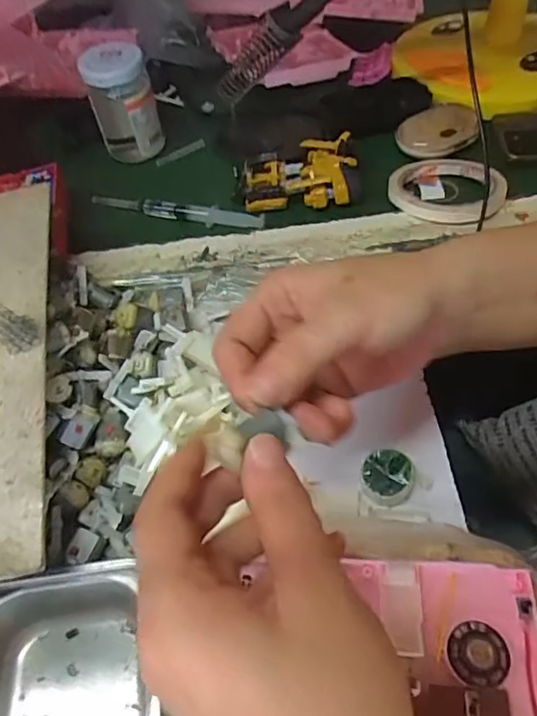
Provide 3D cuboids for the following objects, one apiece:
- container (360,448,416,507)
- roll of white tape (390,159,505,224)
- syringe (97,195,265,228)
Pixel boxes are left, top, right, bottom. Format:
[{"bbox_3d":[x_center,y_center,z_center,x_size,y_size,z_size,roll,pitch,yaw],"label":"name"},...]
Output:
[{"bbox_3d":[0.074,0.074,0.337,0.031,0.016,0.031,-3,55,4],"label":"container"},{"bbox_3d":[0.157,-0.152,0.472,0.096,0.012,0.093,-3,55,4],"label":"roll of white tape"},{"bbox_3d":[-0.086,-0.136,0.500,0.171,0.020,0.015,12,57,13],"label":"syringe"}]

